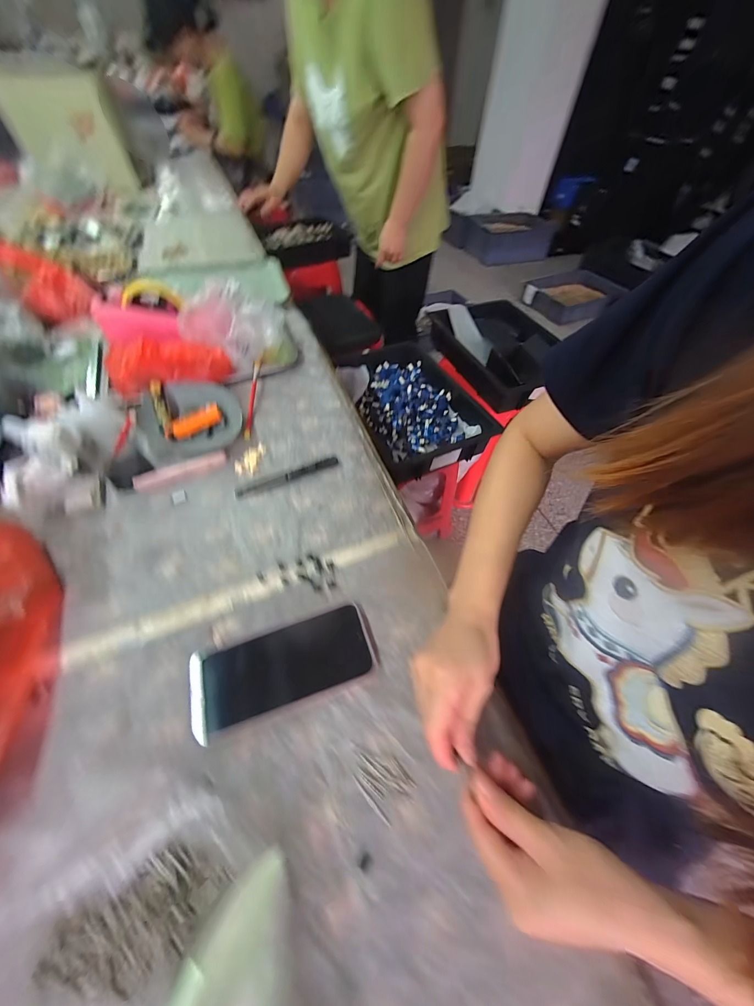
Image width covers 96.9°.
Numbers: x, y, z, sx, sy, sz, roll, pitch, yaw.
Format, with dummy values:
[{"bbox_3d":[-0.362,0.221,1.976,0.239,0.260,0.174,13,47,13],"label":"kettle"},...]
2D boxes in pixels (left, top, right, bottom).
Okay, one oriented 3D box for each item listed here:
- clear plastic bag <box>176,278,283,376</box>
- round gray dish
[{"bbox_3d":[-0.231,-0.286,0.550,0.148,0.115,0.099,-9,55,-9],"label":"clear plastic bag"},{"bbox_3d":[-0.279,-0.131,0.495,0.137,0.027,0.131,-23,59,-18],"label":"round gray dish"}]

